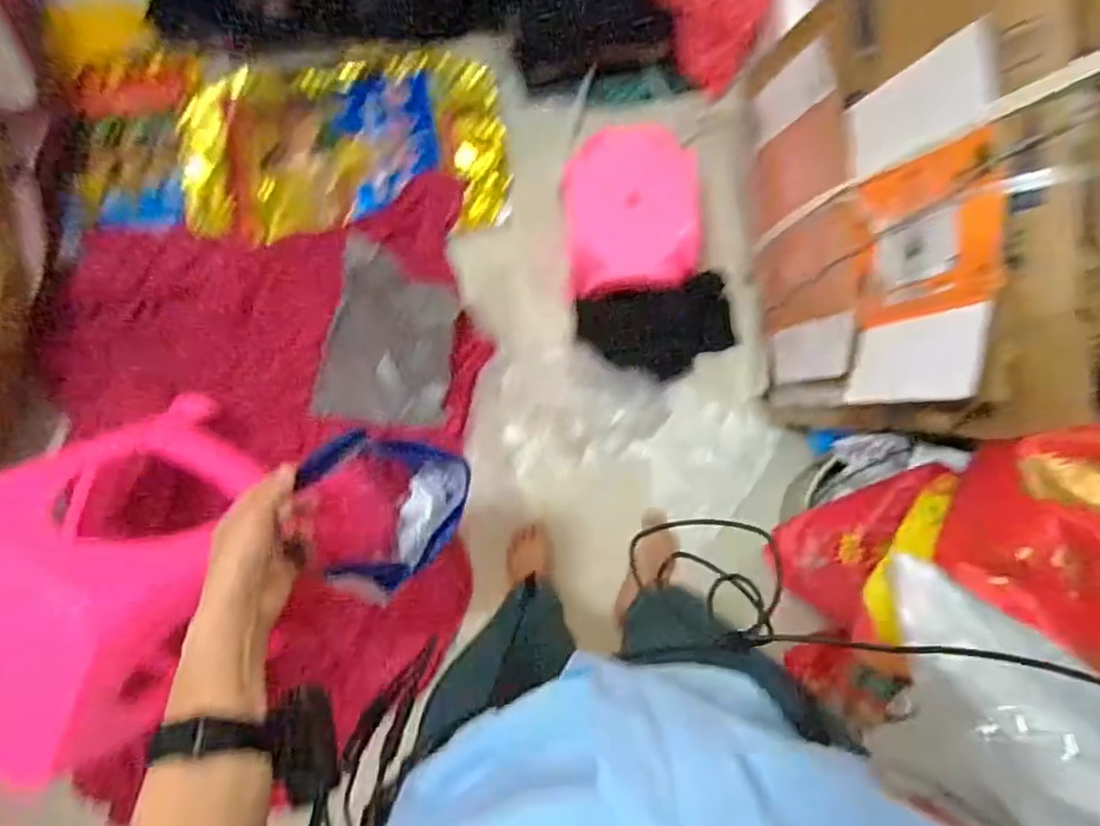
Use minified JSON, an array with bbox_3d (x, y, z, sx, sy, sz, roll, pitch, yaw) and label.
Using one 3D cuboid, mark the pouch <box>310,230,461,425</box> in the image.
[{"bbox_3d":[-0.297,-0.145,1.226,0.231,0.047,0.325,12,97,-10],"label":"pouch"}]

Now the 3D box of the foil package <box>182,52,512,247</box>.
[{"bbox_3d":[-0.403,-0.530,1.295,0.623,0.065,0.363,-4,84,2],"label":"foil package"}]

